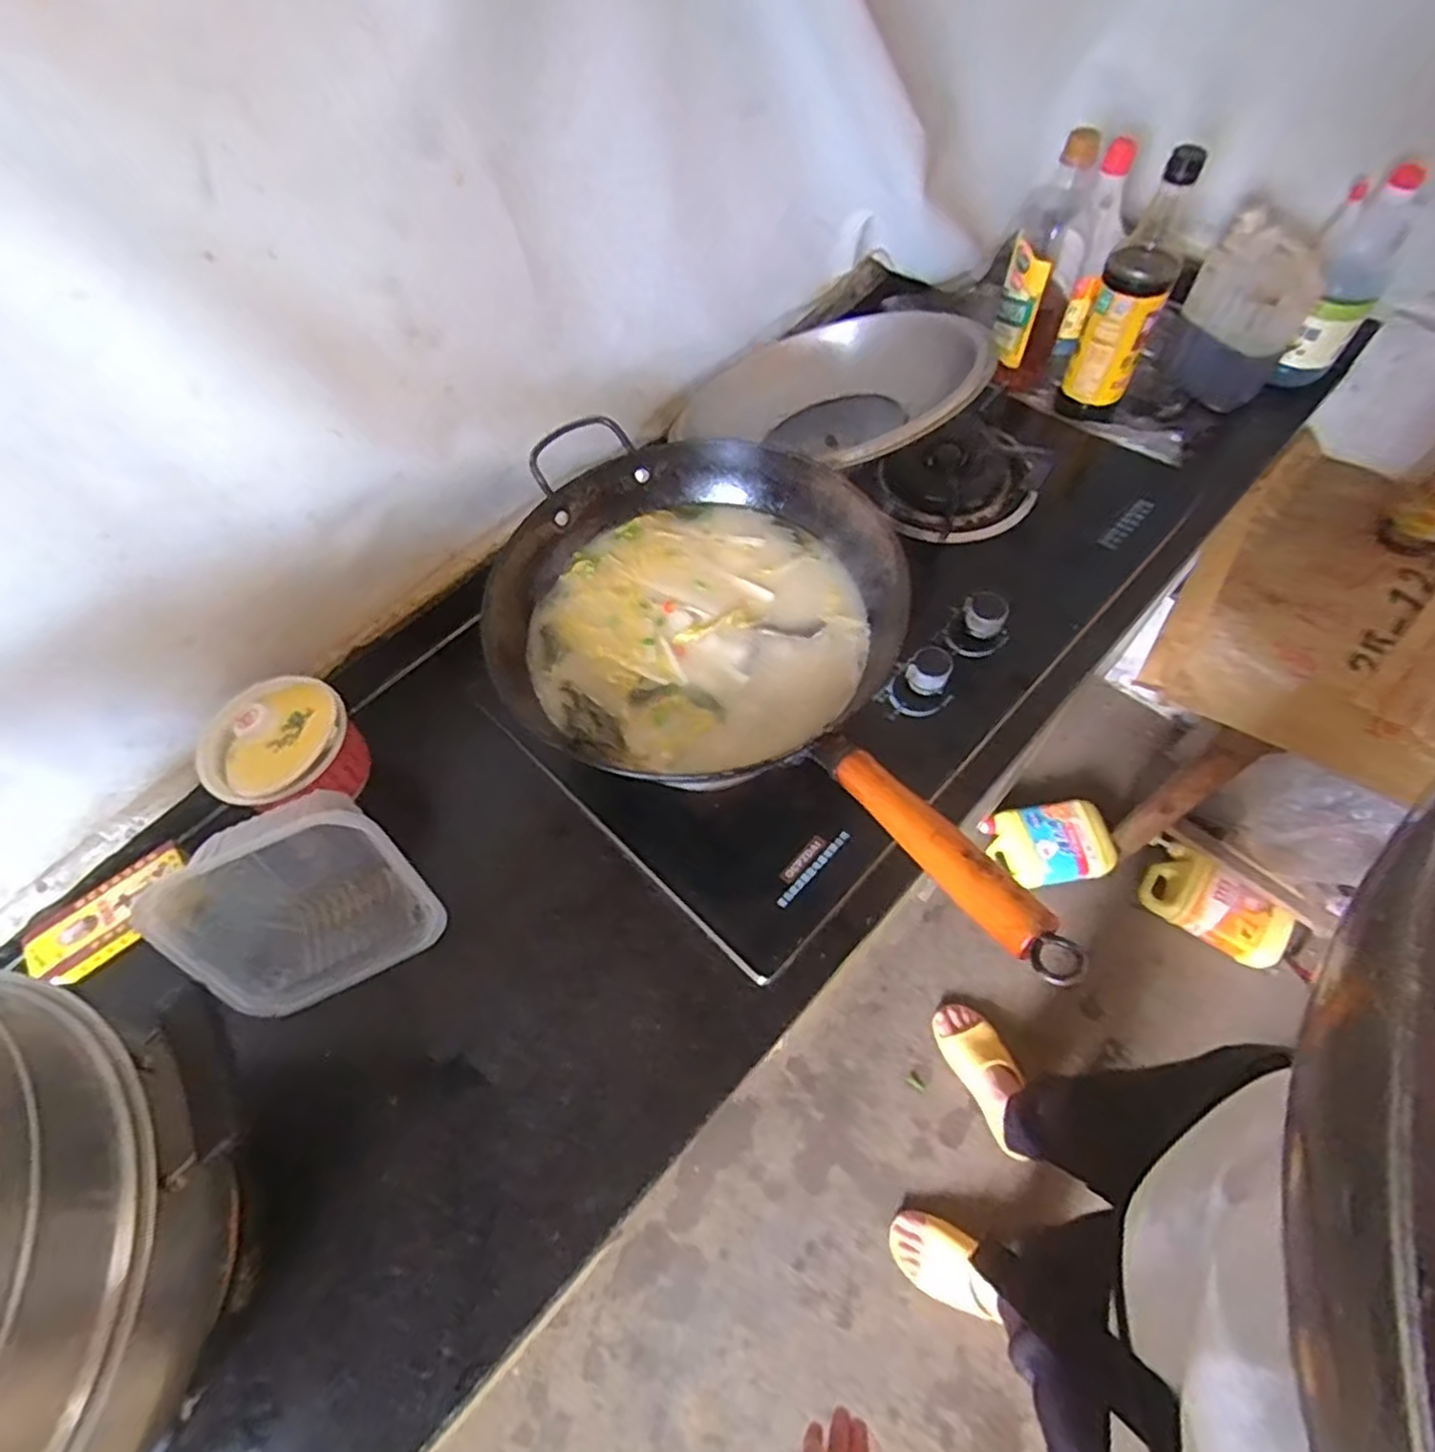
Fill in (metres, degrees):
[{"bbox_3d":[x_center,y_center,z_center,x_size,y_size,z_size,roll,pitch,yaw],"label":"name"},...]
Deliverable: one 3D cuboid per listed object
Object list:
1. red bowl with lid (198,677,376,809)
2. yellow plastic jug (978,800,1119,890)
[{"bbox_3d":[-0.374,0.024,0.638,0.103,0.095,0.118,30,67,19],"label":"red bowl with lid"},{"bbox_3d":[0.624,0.219,1.356,0.209,0.076,0.140,-8,60,-1],"label":"yellow plastic jug"}]

